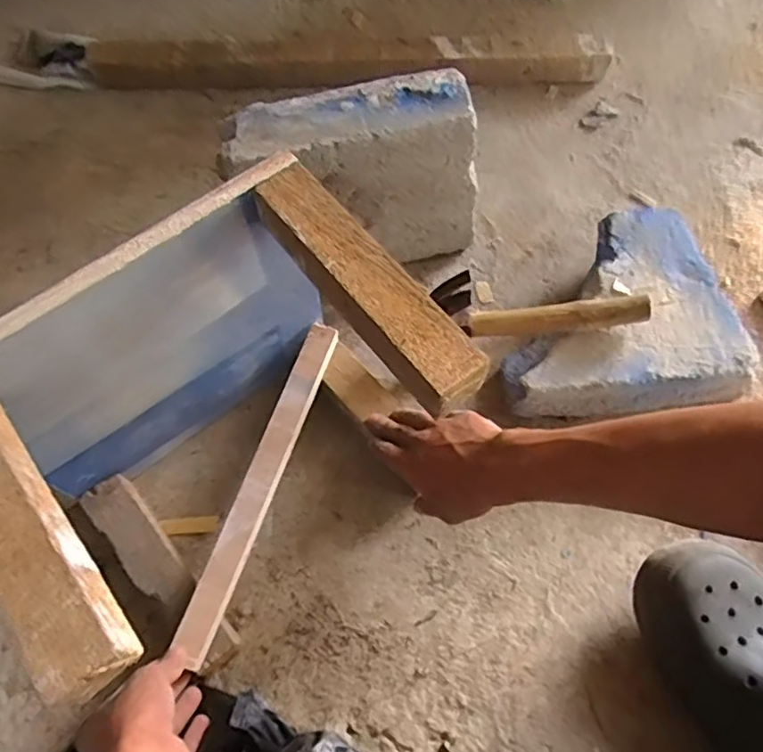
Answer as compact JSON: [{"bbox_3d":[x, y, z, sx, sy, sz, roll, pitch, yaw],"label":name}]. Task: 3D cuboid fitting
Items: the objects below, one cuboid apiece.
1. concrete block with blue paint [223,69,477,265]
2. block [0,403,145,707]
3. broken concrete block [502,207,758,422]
[{"bbox_3d":[-0.023,-0.190,0.649,0.243,0.215,0.074,-10,67,-4],"label":"concrete block with blue paint"},{"bbox_3d":[-0.203,0.085,0.349,0.043,0.039,0.196,-36,70,-15],"label":"block"},{"bbox_3d":[0.238,-0.067,0.654,0.230,0.071,0.205,-5,67,-2],"label":"broken concrete block"}]

